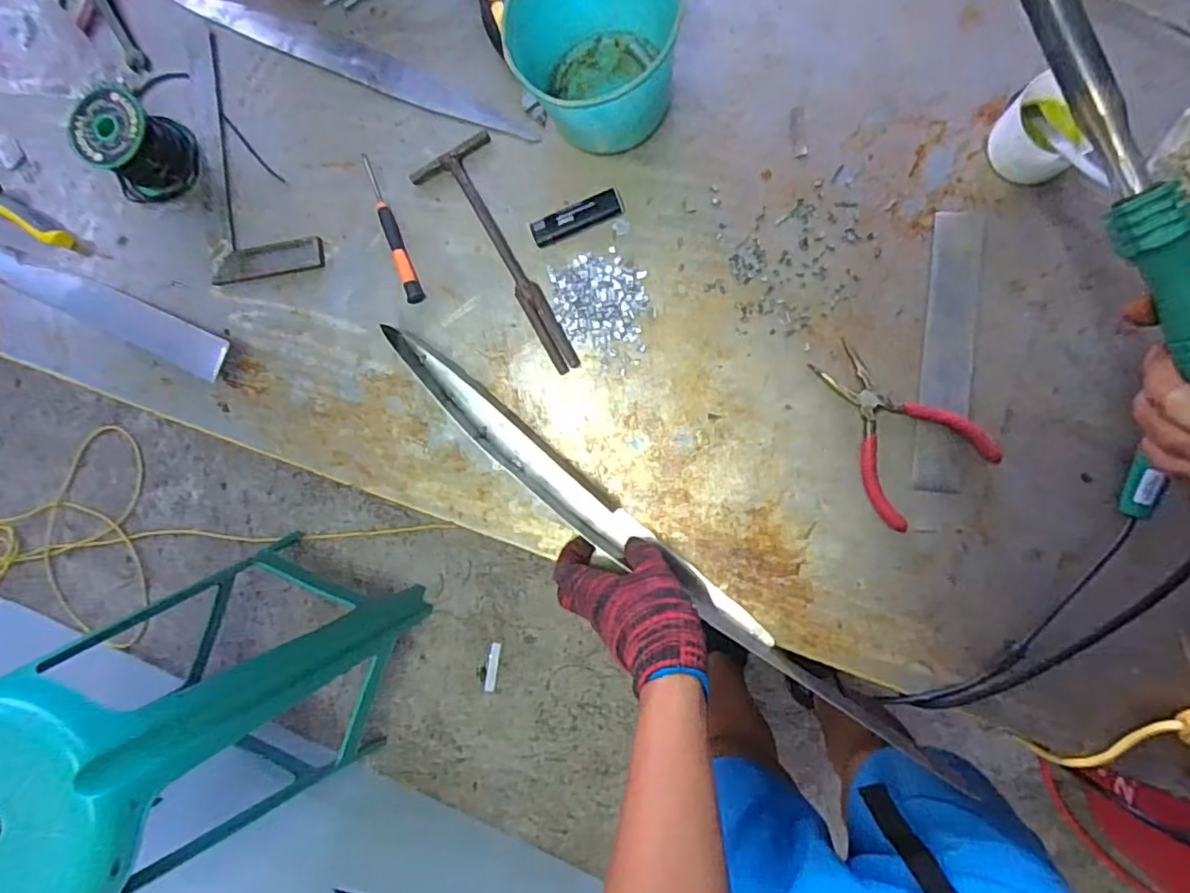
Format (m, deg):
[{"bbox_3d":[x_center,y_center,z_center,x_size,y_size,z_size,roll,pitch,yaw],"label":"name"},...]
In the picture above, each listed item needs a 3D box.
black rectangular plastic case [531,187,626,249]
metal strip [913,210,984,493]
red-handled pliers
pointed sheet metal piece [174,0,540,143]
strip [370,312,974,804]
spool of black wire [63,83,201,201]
[{"bbox_3d":[-0.015,-0.199,0.547,0.081,0.009,0.023,-22,87,8],"label":"black rectangular plastic case"},{"bbox_3d":[0.283,-0.077,0.507,0.038,0.008,0.222,6,89,12],"label":"metal strip"},{"bbox_3d":[0.232,-0.015,0.508,0.096,0.013,0.144,-43,84,7],"label":"red-handled pliers"},{"bbox_3d":[-0.226,-0.360,0.591,0.377,0.004,0.035,24,84,8],"label":"pointed sheet metal piece"},{"bbox_3d":[0.049,0.092,0.538,0.594,0.044,0.048,38,91,4],"label":"strip"},{"bbox_3d":[-0.422,-0.273,0.575,0.086,0.065,0.079,0,90,9],"label":"spool of black wire"}]

